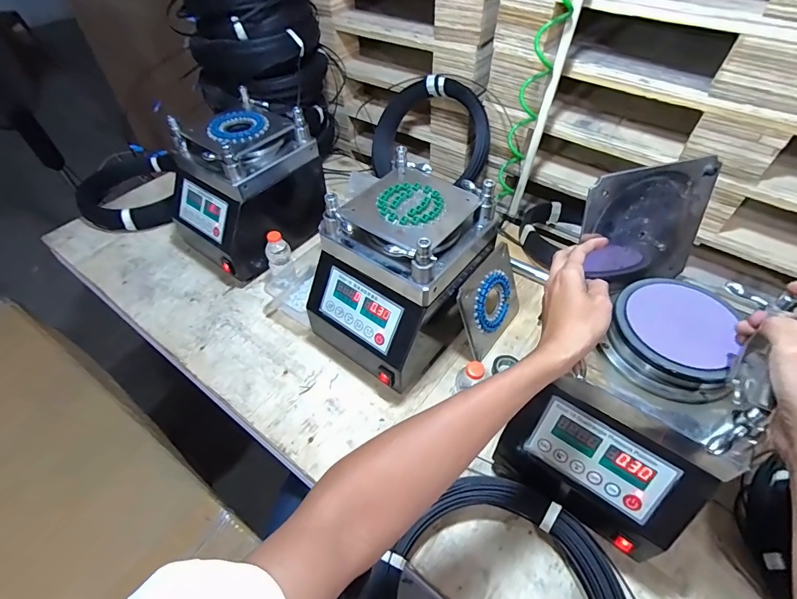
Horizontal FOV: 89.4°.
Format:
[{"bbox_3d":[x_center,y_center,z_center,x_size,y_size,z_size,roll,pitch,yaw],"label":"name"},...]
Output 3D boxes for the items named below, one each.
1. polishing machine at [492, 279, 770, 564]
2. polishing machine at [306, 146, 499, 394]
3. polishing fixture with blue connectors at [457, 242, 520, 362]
[{"bbox_3d":[0.305,0.141,0.529,0.201,0.240,0.247,33,59,27],"label":"polishing machine"},{"bbox_3d":[-0.002,-0.038,0.709,0.215,0.285,0.291,34,59,27],"label":"polishing machine"},{"bbox_3d":[0.179,0.000,0.759,0.022,0.169,0.184,14,45,41],"label":"polishing fixture with blue connectors"}]

